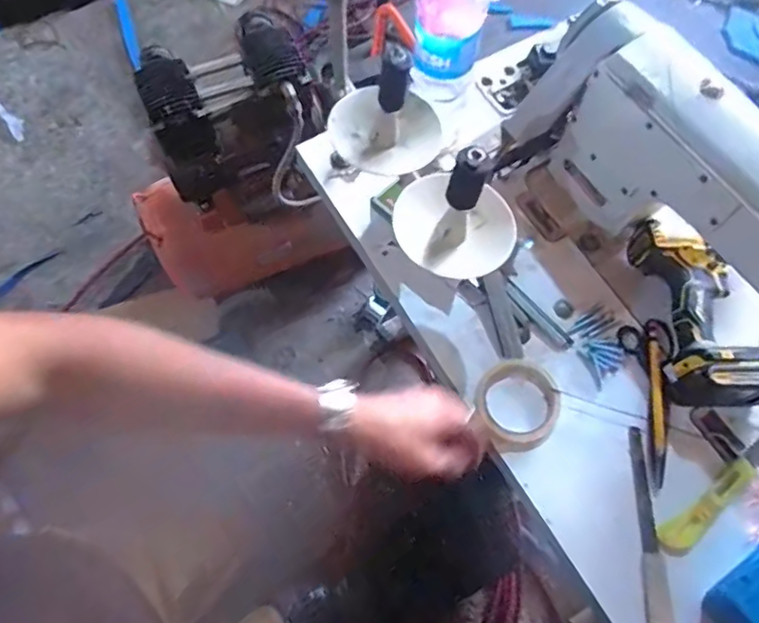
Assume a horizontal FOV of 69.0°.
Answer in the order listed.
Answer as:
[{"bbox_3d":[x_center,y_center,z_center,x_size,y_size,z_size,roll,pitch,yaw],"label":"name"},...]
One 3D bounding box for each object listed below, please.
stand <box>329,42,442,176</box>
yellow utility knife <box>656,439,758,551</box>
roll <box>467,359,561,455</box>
[{"bbox_3d":[0.006,-0.212,0.563,0.118,0.102,0.108,-7,67,-3],"label":"stand"},{"bbox_3d":[0.369,0.202,0.599,0.164,0.010,0.034,-33,70,-13],"label":"yellow utility knife"},{"bbox_3d":[0.159,0.107,0.635,0.096,0.023,0.104,1,71,-2],"label":"roll"}]

